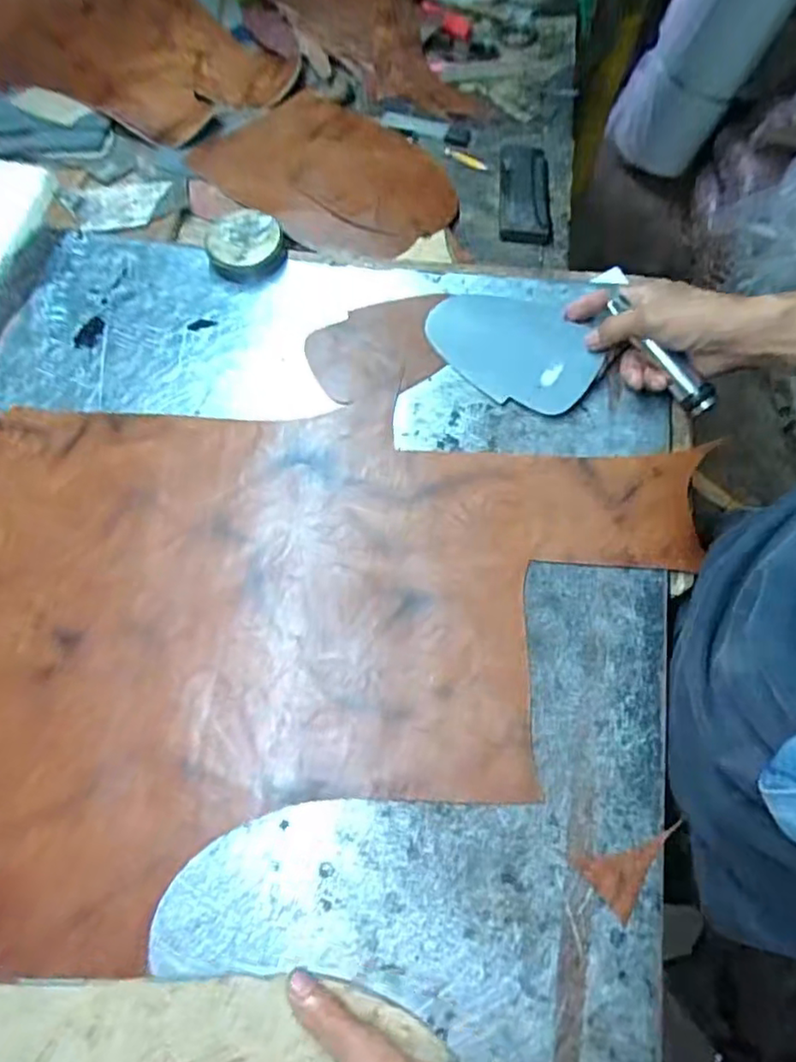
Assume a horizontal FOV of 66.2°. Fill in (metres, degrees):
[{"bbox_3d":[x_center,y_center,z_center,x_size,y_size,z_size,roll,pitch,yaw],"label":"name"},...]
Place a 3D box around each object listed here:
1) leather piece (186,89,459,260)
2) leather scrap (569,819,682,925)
[{"bbox_3d":[-0.076,-0.418,0.703,0.300,0.024,0.208,41,72,18],"label":"leather piece"},{"bbox_3d":[0.154,0.210,0.399,0.069,0.004,0.042,-38,70,-15],"label":"leather scrap"}]

